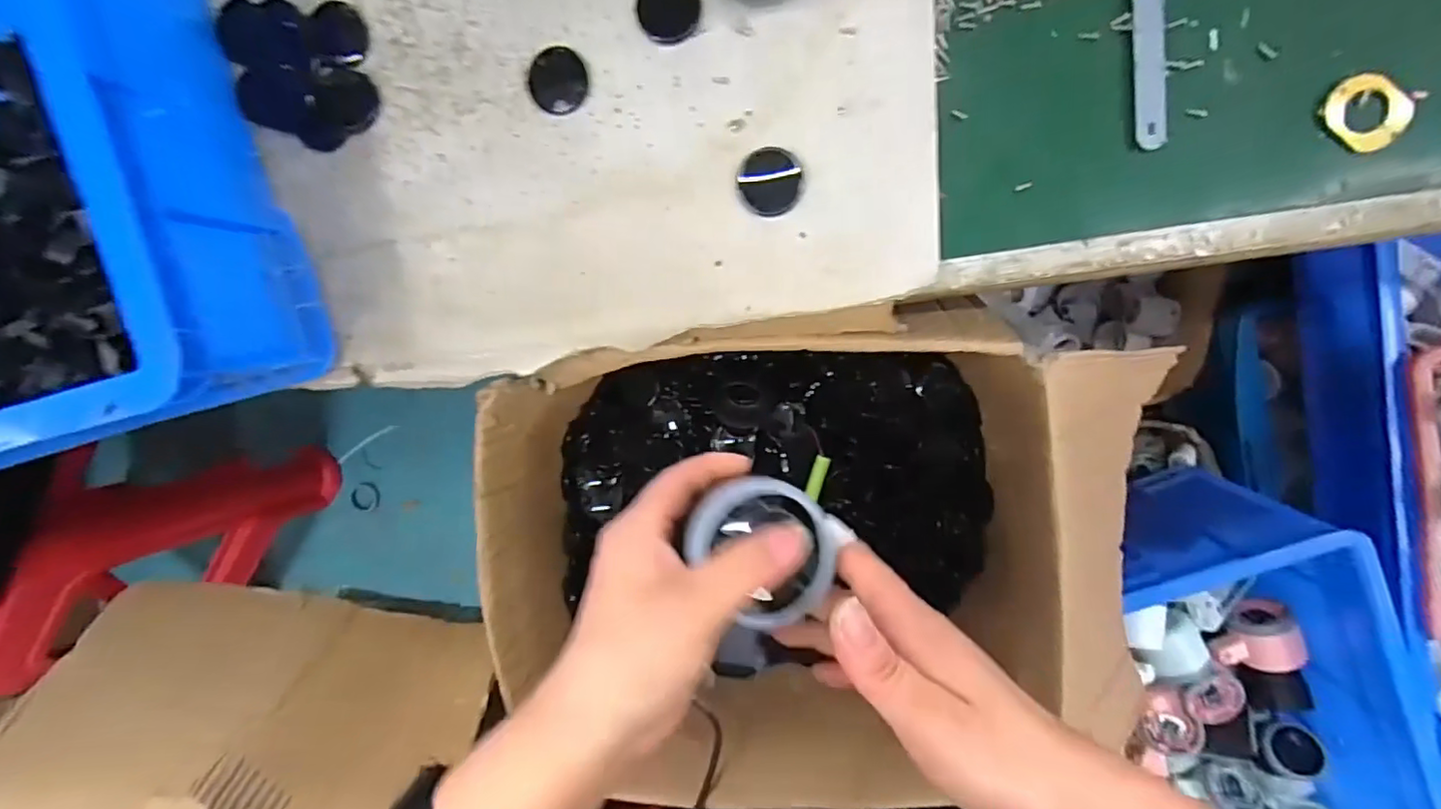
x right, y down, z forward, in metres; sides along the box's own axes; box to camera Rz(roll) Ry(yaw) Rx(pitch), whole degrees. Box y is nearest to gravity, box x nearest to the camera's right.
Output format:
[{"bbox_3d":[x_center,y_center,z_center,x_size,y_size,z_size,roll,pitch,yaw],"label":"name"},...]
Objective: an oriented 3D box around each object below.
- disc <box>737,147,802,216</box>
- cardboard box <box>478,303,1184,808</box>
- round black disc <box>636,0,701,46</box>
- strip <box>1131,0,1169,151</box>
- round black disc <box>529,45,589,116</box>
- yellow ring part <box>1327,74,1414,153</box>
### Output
[{"bbox_3d":[0.029,-0.130,0.362,0.035,0.008,0.037,1,96,7],"label":"disc"},{"bbox_3d":[0.046,0.104,0.524,0.397,0.237,0.328,-9,95,8],"label":"cardboard box"},{"bbox_3d":[-0.030,-0.231,0.361,0.036,0.005,0.036,1,96,7],"label":"round black disc"},{"bbox_3d":[0.233,-0.189,0.337,0.016,0.005,0.097,-6,95,8],"label":"strip"},{"bbox_3d":[-0.098,-0.196,0.375,0.034,0.004,0.039,-20,93,9],"label":"round black disc"},{"bbox_3d":[0.342,-0.155,0.328,0.040,0.005,0.032,40,99,2],"label":"yellow ring part"}]

